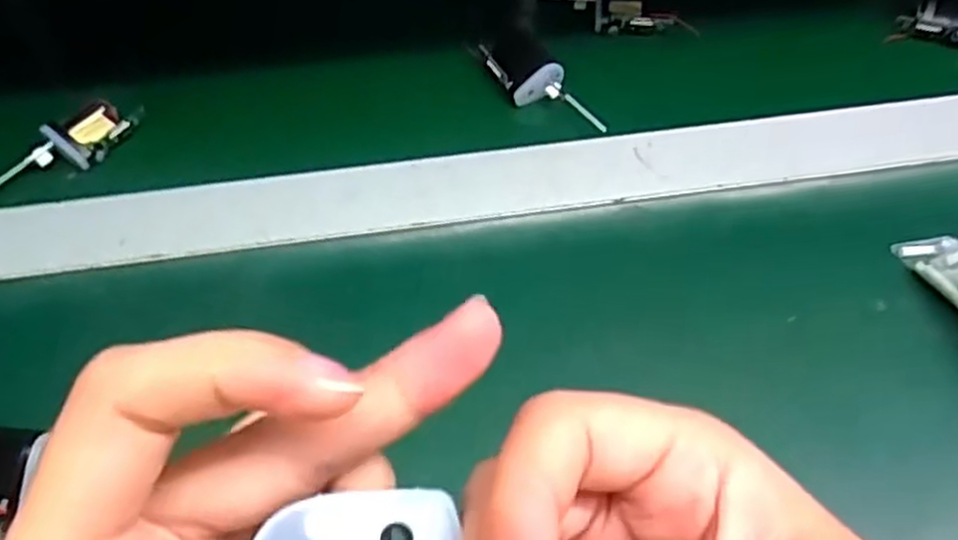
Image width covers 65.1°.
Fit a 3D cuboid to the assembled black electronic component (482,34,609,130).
[{"bbox_3d":[0.038,-0.116,0.469,0.032,0.024,0.093,-26,61,-16],"label":"assembled black electronic component"}]

